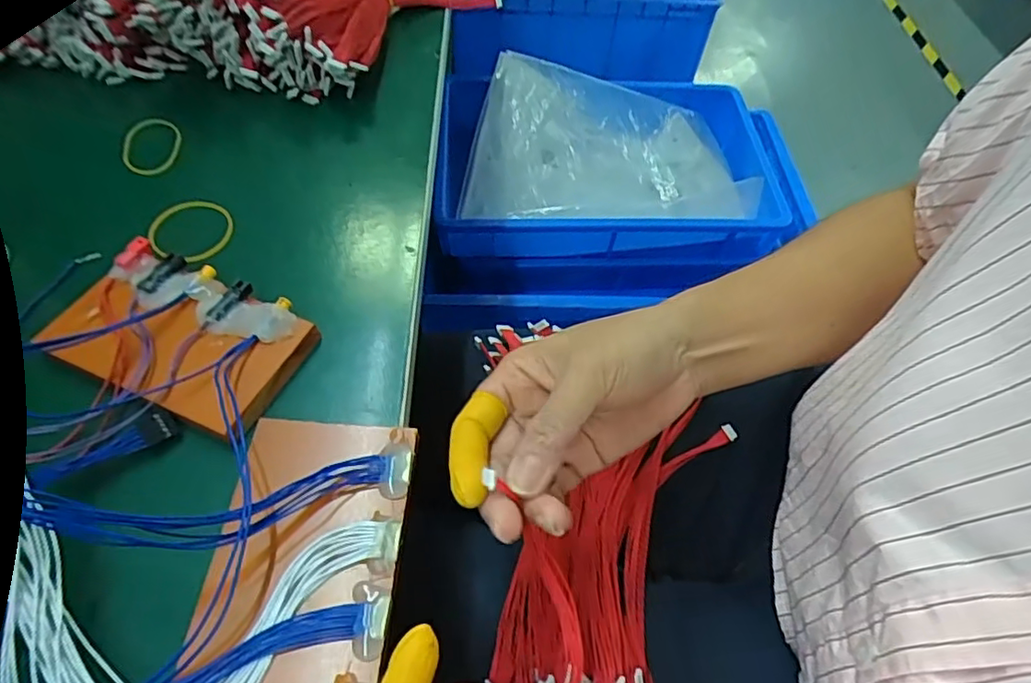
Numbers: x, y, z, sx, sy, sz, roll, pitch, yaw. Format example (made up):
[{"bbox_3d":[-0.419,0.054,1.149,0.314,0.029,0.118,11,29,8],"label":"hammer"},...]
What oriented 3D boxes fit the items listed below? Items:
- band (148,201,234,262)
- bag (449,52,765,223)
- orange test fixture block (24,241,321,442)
[{"bbox_3d":[-0.195,-0.067,0.369,0.052,0.005,0.049,2,54,-2],"label":"band"},{"bbox_3d":[0.119,-0.259,0.823,0.370,0.106,0.264,1,54,-3],"label":"bag"},{"bbox_3d":[-0.169,-0.005,0.309,0.116,0.018,0.072,21,55,11],"label":"orange test fixture block"}]

